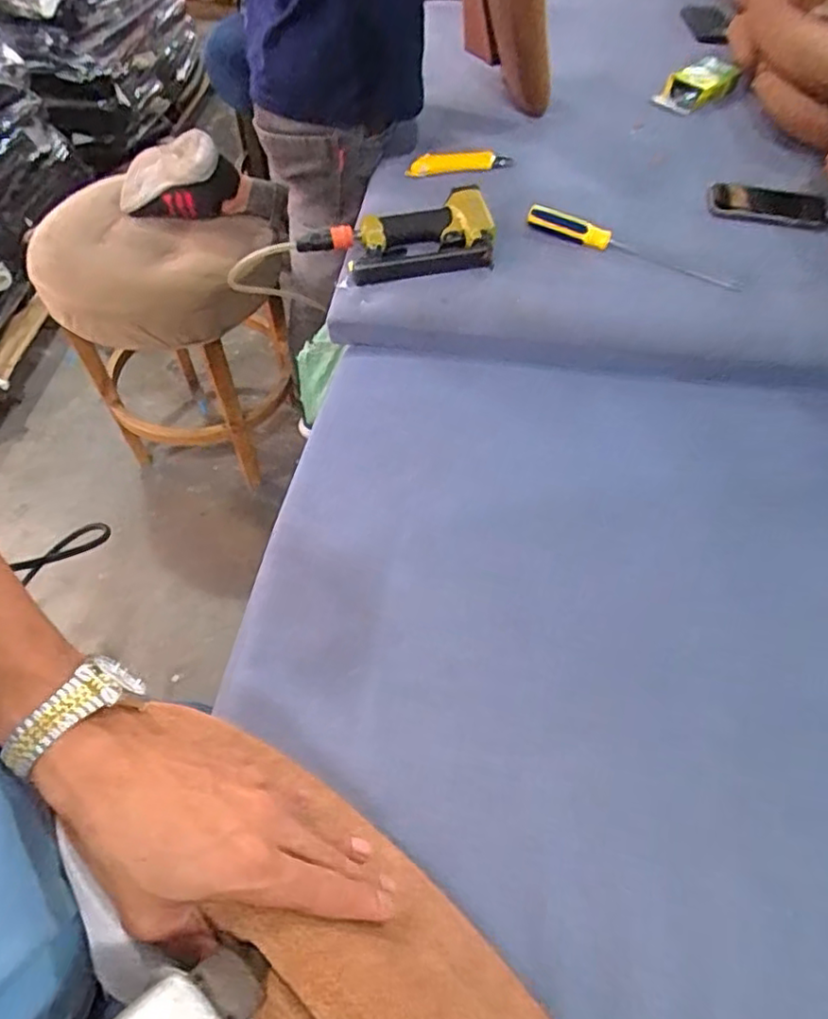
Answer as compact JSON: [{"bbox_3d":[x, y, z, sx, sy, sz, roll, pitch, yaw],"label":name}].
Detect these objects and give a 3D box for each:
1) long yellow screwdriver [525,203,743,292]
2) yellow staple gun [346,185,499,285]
[{"bbox_3d":[0.277,-0.333,0.799,0.283,0.037,0.032,26,61,16],"label":"long yellow screwdriver"},{"bbox_3d":[0.008,-0.350,0.808,0.183,0.052,0.111,-5,57,-3],"label":"yellow staple gun"}]

